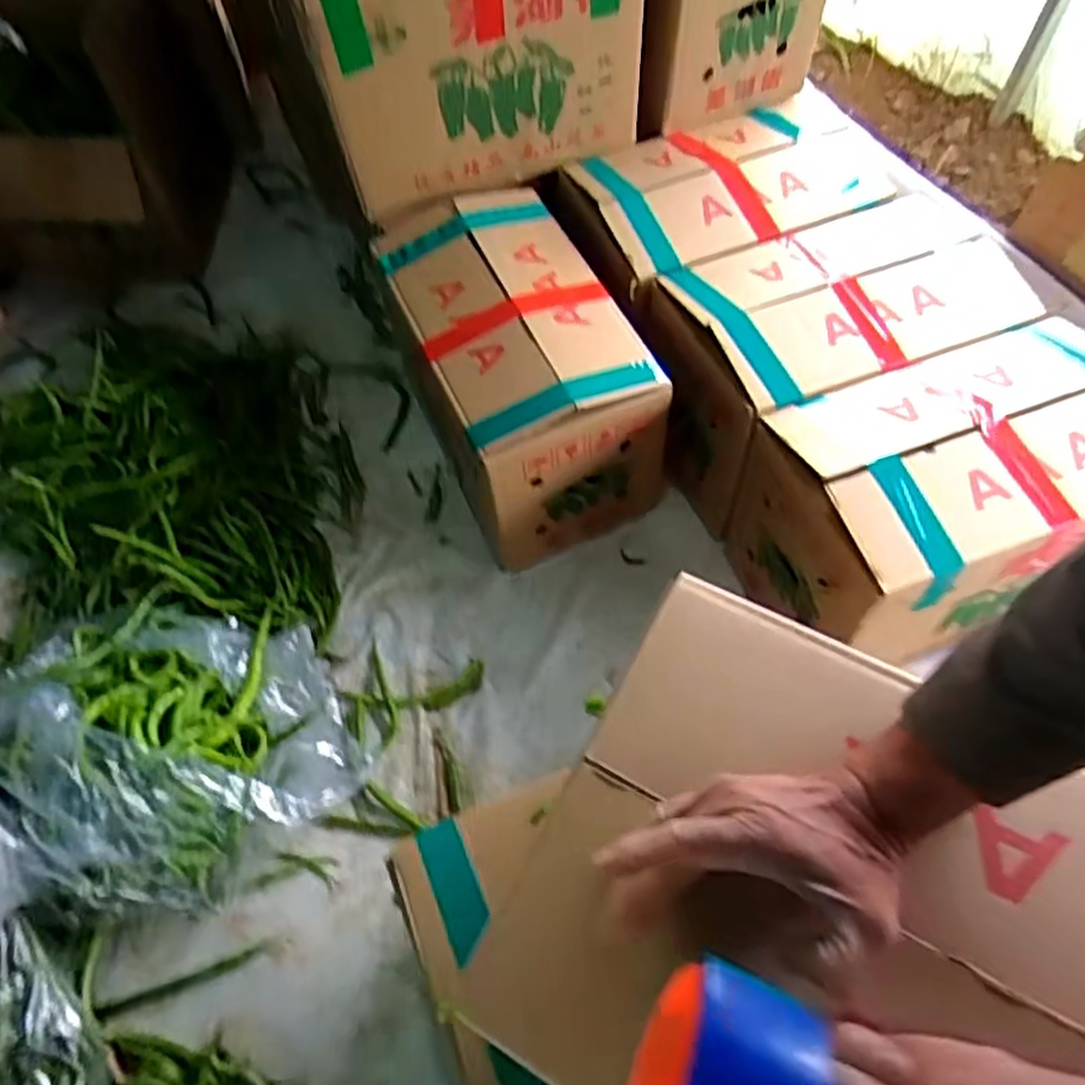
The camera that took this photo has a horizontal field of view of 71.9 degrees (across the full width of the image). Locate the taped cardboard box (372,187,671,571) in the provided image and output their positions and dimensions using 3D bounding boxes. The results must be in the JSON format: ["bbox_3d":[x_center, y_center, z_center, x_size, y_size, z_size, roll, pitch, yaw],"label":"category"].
[{"bbox_3d":[-0.055,-0.288,1.288,0.317,0.346,0.530,-26,63,-14],"label":"taped cardboard box"}]

